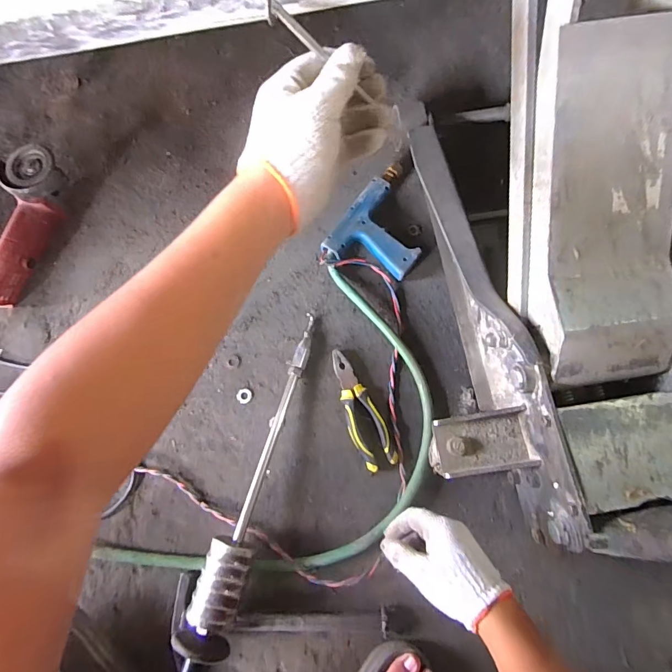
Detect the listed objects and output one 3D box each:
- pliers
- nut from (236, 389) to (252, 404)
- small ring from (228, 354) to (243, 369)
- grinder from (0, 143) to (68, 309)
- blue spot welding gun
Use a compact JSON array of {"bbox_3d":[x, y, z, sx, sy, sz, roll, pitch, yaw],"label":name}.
[{"bbox_3d":[0.038,0.115,0.654,0.057,0.014,0.193,-19,77,-3],"label":"pliers"},{"bbox_3d":[-0.152,0.100,0.681,0.024,0.004,0.024,0,77,1],"label":"nut"},{"bbox_3d":[-0.171,0.042,0.693,0.023,0.004,0.024,0,77,1],"label":"small ring"},{"bbox_3d":[-0.540,-0.183,0.704,0.083,0.067,0.279,16,90,5],"label":"grinder"},{"bbox_3d":[0.096,-0.197,0.734,0.150,0.035,0.210,35,80,9],"label":"blue spot welding gun"}]

